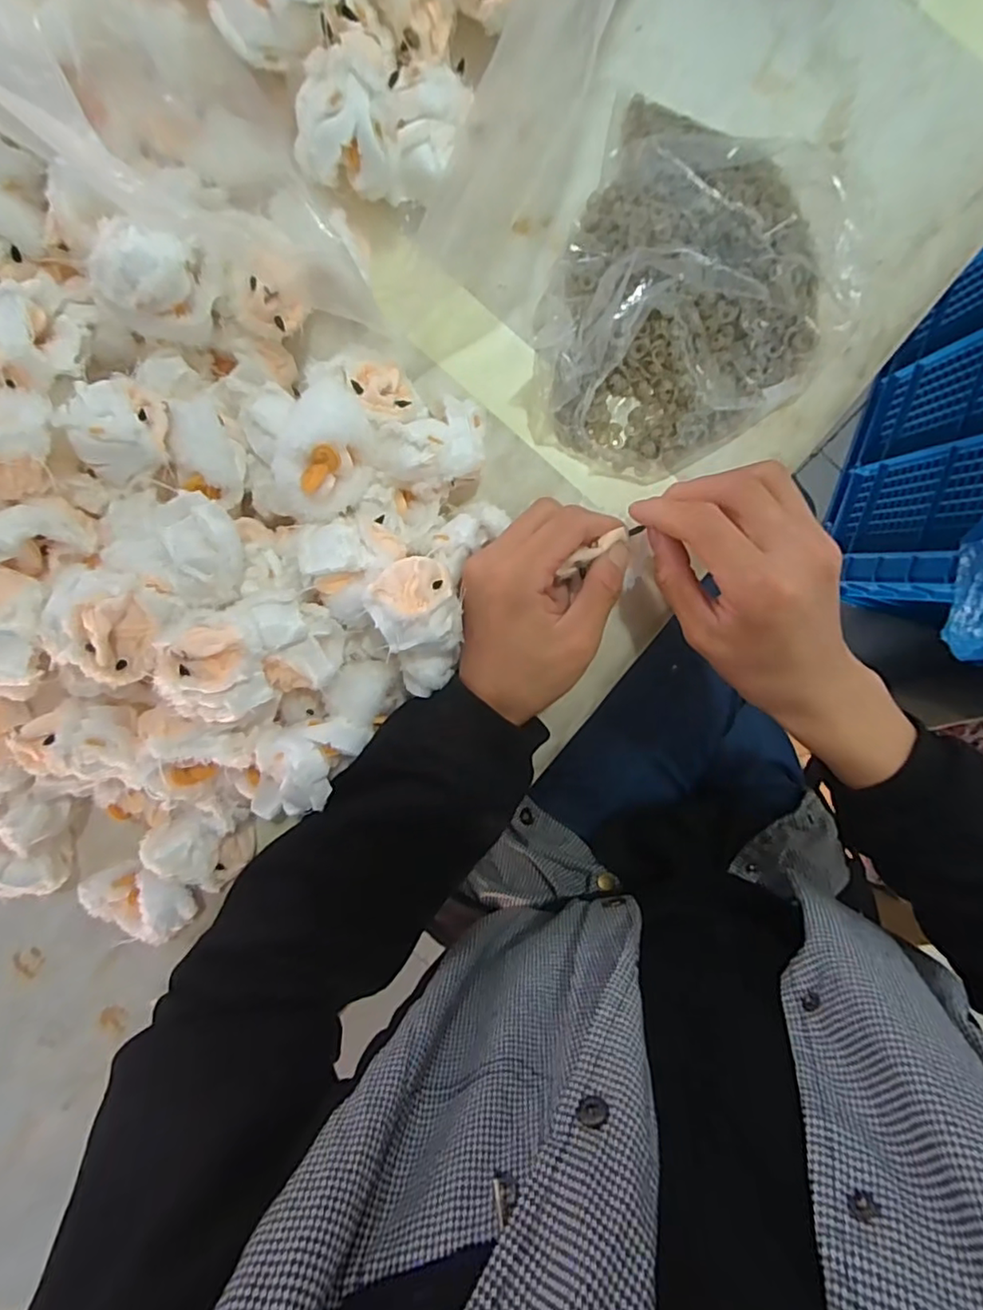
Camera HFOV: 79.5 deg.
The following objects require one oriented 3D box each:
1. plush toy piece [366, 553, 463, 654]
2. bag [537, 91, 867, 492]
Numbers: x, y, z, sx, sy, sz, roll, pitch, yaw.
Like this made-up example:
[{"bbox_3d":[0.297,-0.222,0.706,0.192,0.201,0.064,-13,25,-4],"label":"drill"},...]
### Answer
[{"bbox_3d":[-0.039,-0.025,0.309,0.043,0.031,0.048,-21,98,3],"label":"plush toy piece"},{"bbox_3d":[0.115,-0.195,0.327,0.159,0.041,0.188,14,98,-2],"label":"bag"}]

